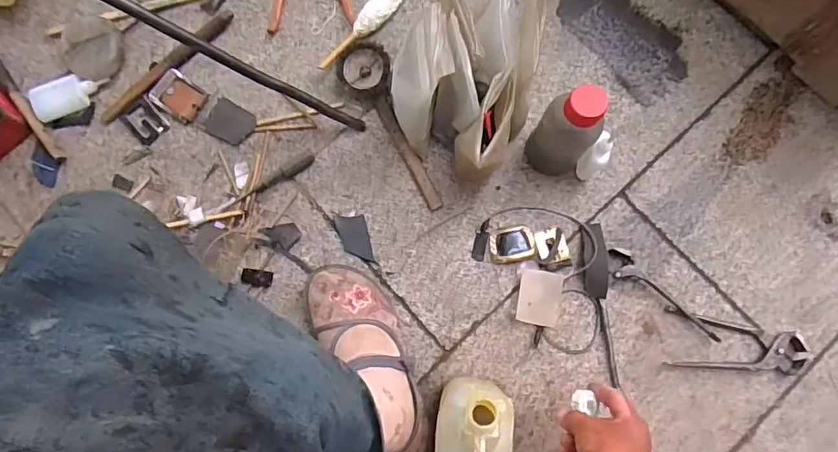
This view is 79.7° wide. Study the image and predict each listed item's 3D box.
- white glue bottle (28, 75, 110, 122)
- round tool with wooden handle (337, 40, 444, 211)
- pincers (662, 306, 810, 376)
[{"bbox_3d":[-0.460,-0.174,0.664,0.094,0.020,0.047,-26,79,-5],"label":"white glue bottle"},{"bbox_3d":[-0.039,-0.126,0.650,0.067,0.043,0.235,-23,79,-4],"label":"round tool with wooden handle"},{"bbox_3d":[0.381,0.142,0.600,0.163,0.012,0.067,8,78,2],"label":"pincers"}]

